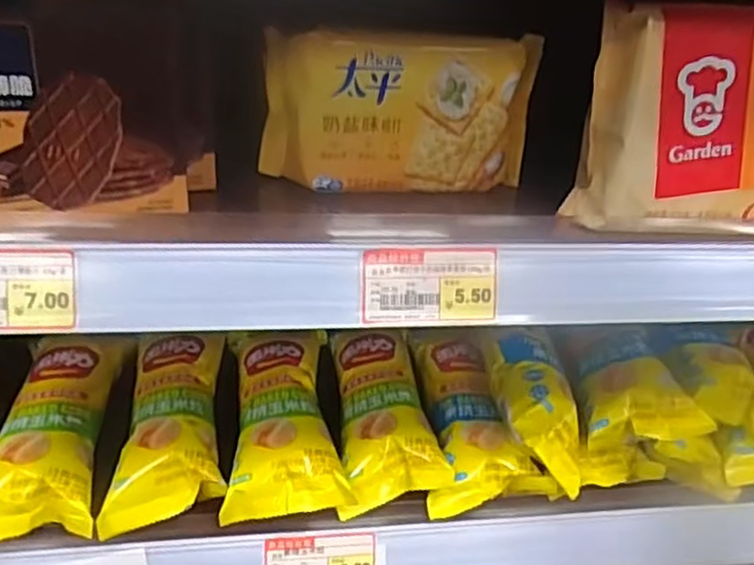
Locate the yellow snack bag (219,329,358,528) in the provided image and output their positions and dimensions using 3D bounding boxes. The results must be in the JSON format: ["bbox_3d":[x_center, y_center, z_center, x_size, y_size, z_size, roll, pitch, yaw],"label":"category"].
[{"bbox_3d":[-0.067,0.084,0.501,0.075,0.033,0.184,0,30,-9],"label":"yellow snack bag"}]

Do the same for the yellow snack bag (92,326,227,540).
[{"bbox_3d":[-0.143,0.089,0.489,0.068,0.038,0.177,0,30,-10],"label":"yellow snack bag"}]

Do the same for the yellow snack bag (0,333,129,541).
[{"bbox_3d":[-0.220,0.091,0.466,0.074,0.034,0.175,-2,30,-12],"label":"yellow snack bag"}]

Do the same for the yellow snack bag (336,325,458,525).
[{"bbox_3d":[0.006,0.084,0.514,0.067,0.036,0.189,2,29,-6],"label":"yellow snack bag"}]

